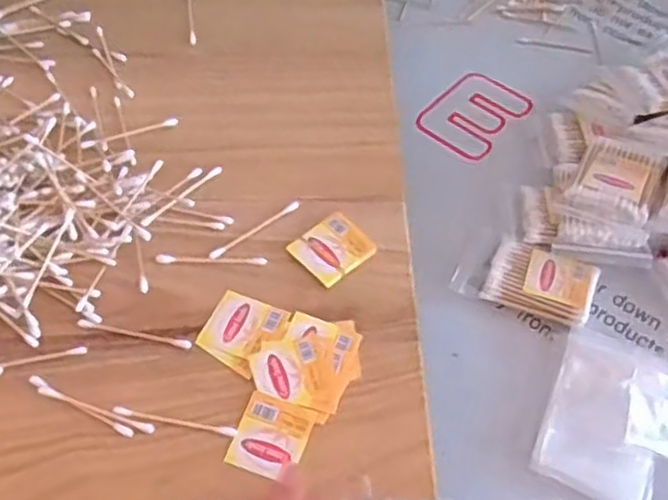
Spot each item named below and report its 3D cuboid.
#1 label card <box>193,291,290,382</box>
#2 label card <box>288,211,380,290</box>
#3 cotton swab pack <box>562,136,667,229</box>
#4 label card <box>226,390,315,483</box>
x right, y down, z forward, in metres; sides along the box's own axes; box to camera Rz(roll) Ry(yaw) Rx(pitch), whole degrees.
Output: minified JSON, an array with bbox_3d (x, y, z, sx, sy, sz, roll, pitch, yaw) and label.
[{"bbox_3d":[-0.056,0.050,0.429,0.047,0.004,0.046,22,62,18],"label":"label card"},{"bbox_3d":[-0.001,-0.001,0.461,0.047,0.006,0.040,-37,66,-23],"label":"label card"},{"bbox_3d":[0.206,-0.052,0.505,0.055,0.015,0.072,27,60,14],"label":"cotton swab pack"},{"bbox_3d":[-0.035,0.104,0.391,0.039,0.004,0.043,18,58,9],"label":"label card"}]

